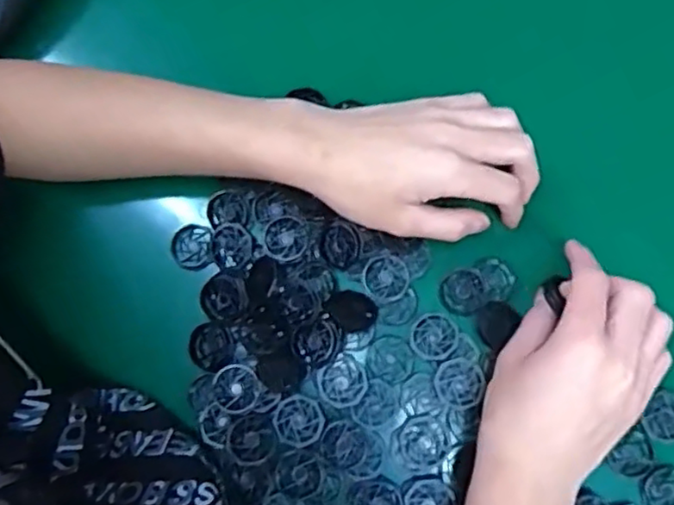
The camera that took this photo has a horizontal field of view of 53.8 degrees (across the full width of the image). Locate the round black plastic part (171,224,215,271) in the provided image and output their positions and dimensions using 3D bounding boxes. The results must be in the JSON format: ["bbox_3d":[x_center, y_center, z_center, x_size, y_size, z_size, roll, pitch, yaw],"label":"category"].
[{"bbox_3d":[-0.100,-0.005,0.460,0.030,0.013,0.032,0,78,0],"label":"round black plastic part"}]

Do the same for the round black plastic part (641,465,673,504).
[{"bbox_3d":[0.207,0.150,0.416,0.030,0.006,0.029,0,78,0],"label":"round black plastic part"}]

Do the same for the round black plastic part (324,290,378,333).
[{"bbox_3d":[0.010,0.038,0.437,0.031,0.008,0.026,44,82,8],"label":"round black plastic part"}]

